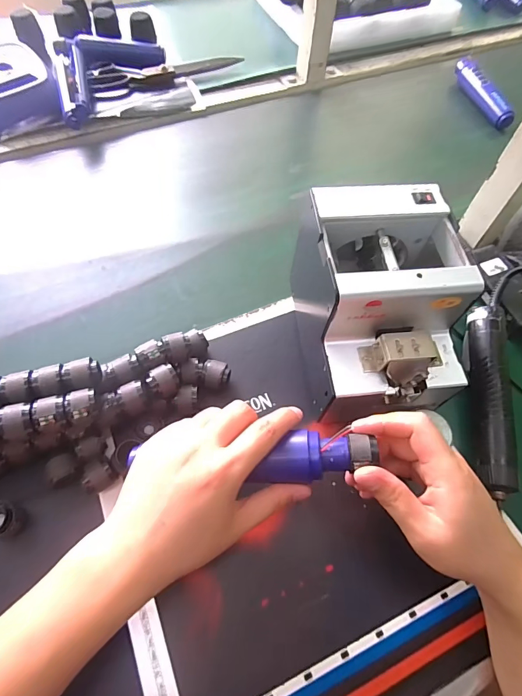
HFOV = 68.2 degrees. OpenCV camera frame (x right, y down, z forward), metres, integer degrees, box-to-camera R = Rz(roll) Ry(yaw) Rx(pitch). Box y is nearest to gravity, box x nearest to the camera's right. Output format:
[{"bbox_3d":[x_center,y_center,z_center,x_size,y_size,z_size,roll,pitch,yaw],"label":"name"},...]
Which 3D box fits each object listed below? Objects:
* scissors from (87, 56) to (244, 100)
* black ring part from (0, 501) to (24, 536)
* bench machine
[{"bbox_3d":[-0.169,-0.489,0.680,0.262,0.026,0.046,-15,63,-11],"label":"scissors"},{"bbox_3d":[-0.221,0.146,0.330,0.025,0.020,0.026,1,61,-3],"label":"black ring part"},{"bbox_3d":[0.109,-0.038,0.378,0.134,0.144,0.178,-4,61,-4],"label":"bench machine"}]

